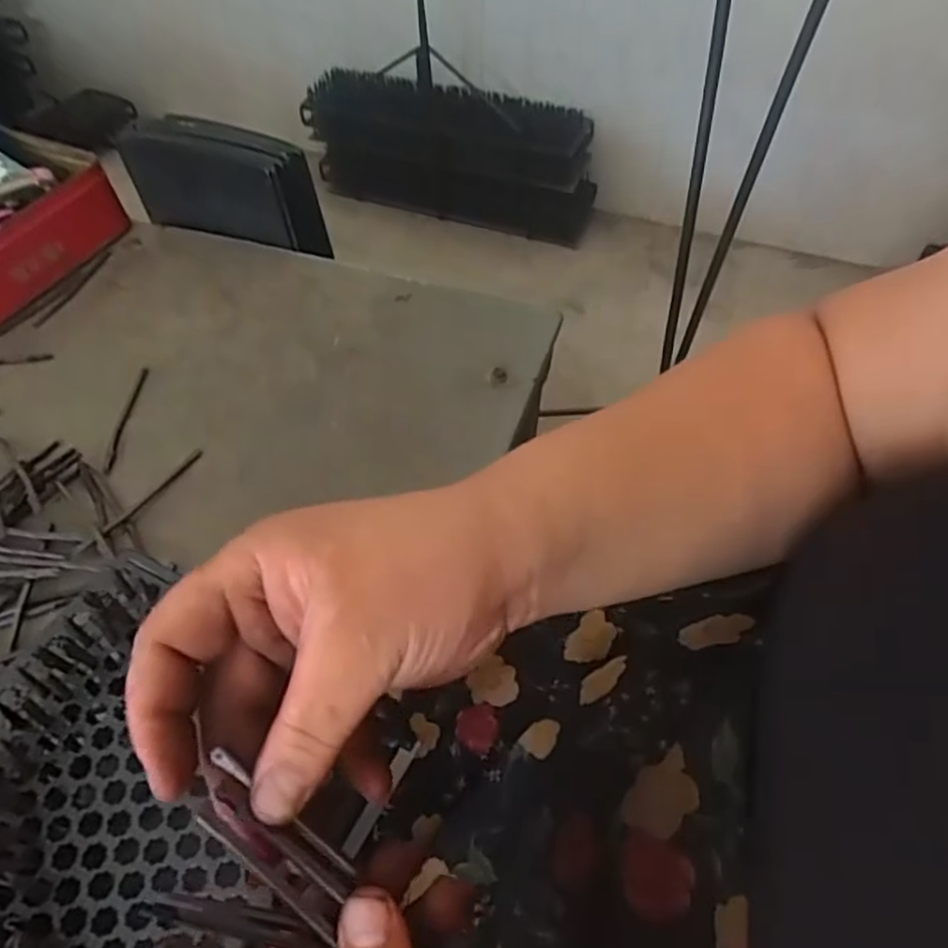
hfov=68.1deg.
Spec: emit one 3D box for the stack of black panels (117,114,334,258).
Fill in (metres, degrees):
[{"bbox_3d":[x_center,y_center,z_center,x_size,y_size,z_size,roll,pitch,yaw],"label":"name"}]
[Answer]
[{"bbox_3d":[-0.206,-0.245,0.589,0.169,0.081,0.044,16,55,14],"label":"stack of black panels"}]

